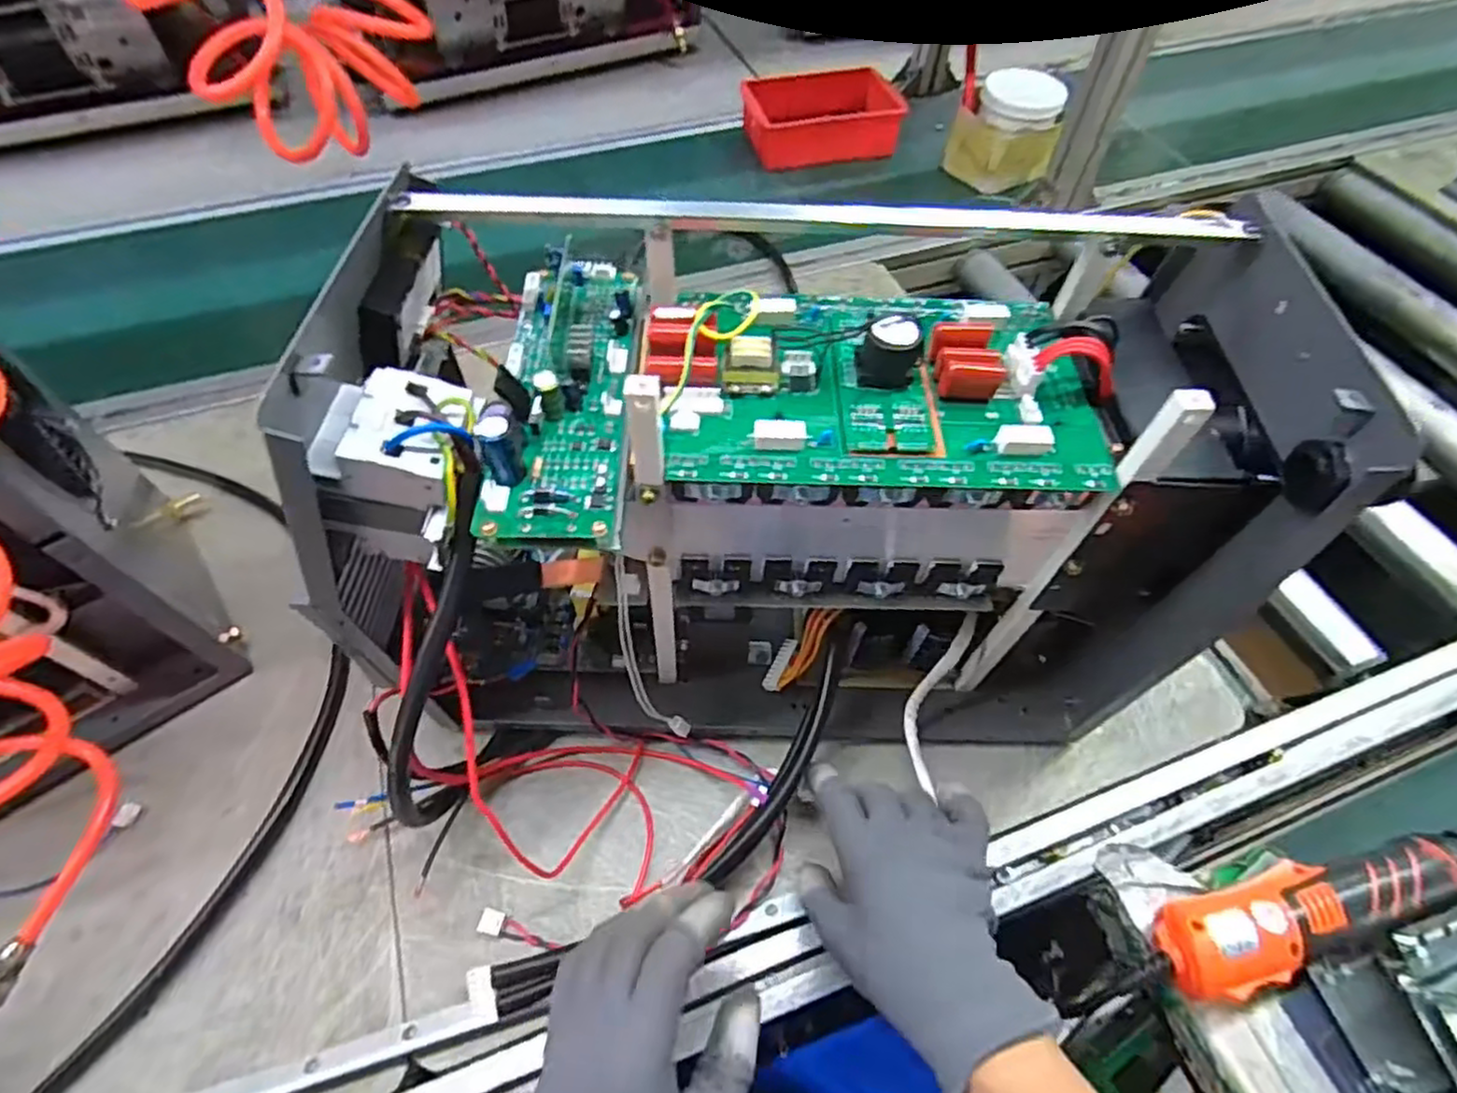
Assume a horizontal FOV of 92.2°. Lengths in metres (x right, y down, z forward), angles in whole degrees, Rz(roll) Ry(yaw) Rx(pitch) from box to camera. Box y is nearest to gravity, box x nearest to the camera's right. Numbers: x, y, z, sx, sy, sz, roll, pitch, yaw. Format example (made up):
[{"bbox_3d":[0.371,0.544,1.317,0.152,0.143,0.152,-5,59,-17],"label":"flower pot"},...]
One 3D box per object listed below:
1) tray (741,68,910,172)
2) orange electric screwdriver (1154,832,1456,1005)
[{"bbox_3d":[0.125,-0.574,0.946,0.204,0.062,0.139,-15,58,-10],"label":"tray"},{"bbox_3d":[0.353,0.203,0.406,0.228,0.041,0.047,-14,57,-10],"label":"orange electric screwdriver"}]

